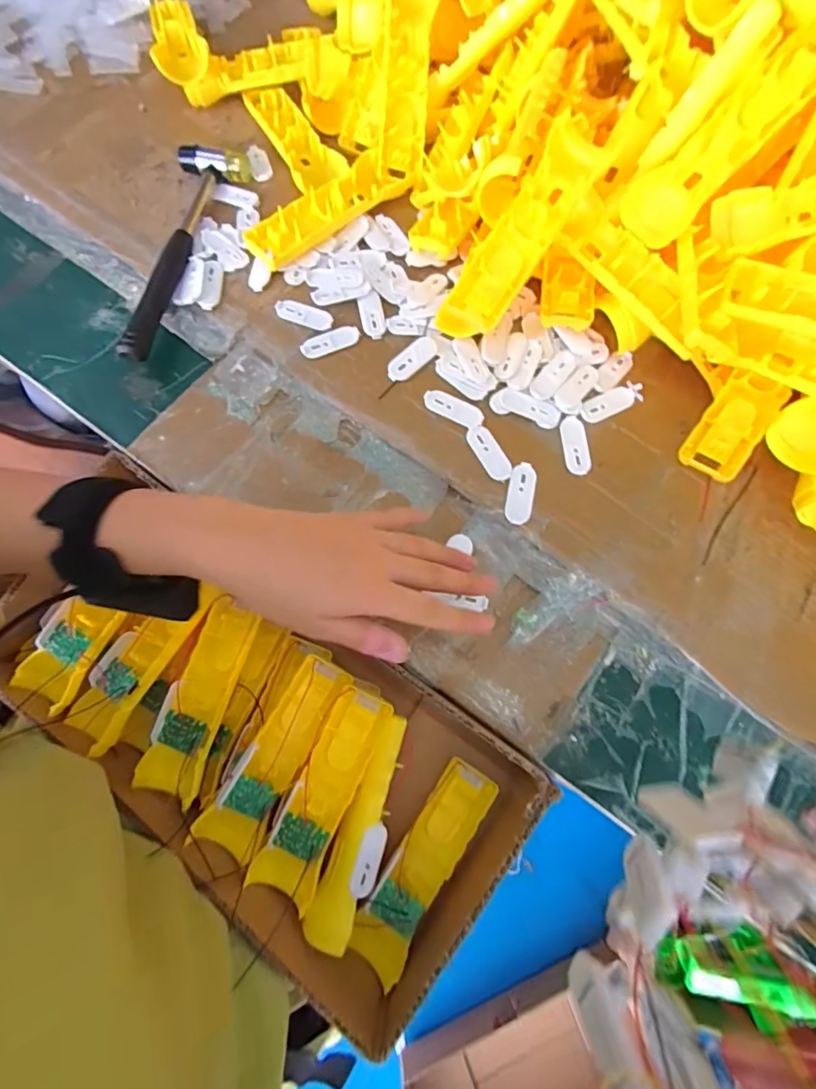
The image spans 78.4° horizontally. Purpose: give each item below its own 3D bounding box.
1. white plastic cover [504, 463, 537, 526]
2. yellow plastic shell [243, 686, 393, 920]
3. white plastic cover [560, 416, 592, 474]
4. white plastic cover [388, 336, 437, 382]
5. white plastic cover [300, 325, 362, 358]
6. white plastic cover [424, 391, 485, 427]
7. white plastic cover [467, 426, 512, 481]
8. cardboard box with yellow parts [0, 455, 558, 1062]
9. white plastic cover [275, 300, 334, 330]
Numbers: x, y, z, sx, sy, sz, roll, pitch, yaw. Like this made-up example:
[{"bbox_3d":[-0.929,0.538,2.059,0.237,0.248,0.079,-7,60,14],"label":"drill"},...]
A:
[{"bbox_3d":[0.088,-0.039,0.388,0.020,0.004,0.050,12,77,3],"label":"white plastic cover"},{"bbox_3d":[-0.065,0.188,0.384,0.049,0.038,0.159,24,72,5],"label":"yellow plastic shell"},{"bbox_3d":[0.134,-0.080,0.399,0.020,0.004,0.050,-5,76,-1],"label":"white plastic cover"},{"bbox_3d":[0.004,-0.155,0.417,0.050,0.005,0.020,-43,80,-9],"label":"white plastic cover"},{"bbox_3d":[-0.066,-0.173,0.424,0.051,0.004,0.020,-22,77,-5],"label":"white plastic cover"},{"bbox_3d":[0.037,-0.111,0.405,0.051,0.004,0.018,23,78,6],"label":"white plastic cover"},{"bbox_3d":[0.064,-0.072,0.395,0.019,0.004,0.050,-30,78,-7],"label":"white plastic cover"},{"bbox_3d":[-0.127,0.137,0.384,0.419,0.077,0.200,34,73,8],"label":"cardboard box with yellow parts"},{"bbox_3d":[-0.090,-0.199,0.431,0.052,0.004,0.017,19,77,5],"label":"white plastic cover"}]

